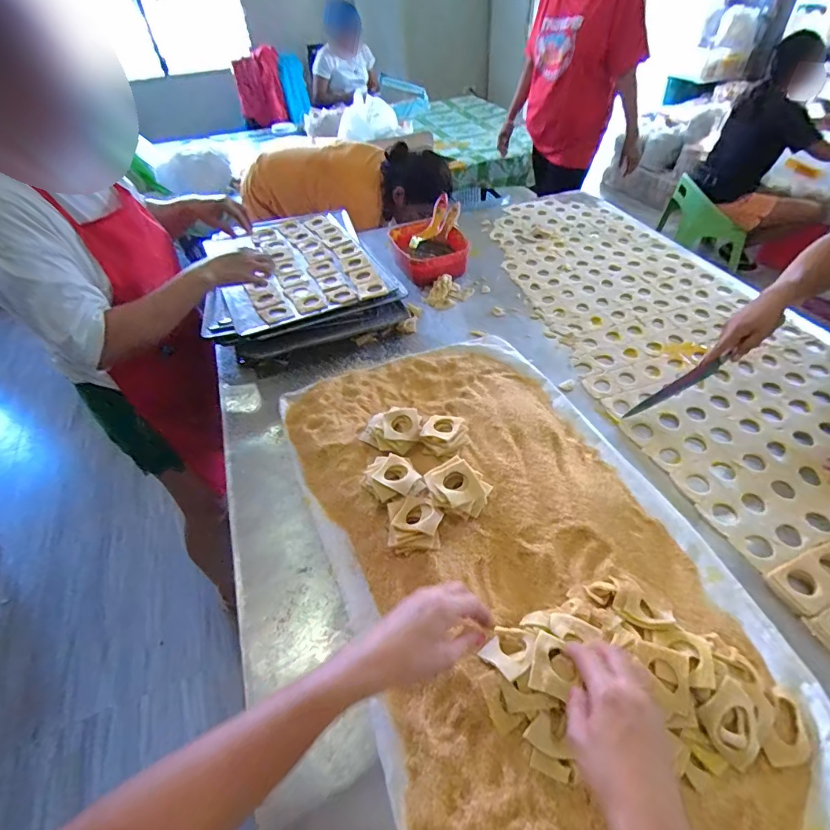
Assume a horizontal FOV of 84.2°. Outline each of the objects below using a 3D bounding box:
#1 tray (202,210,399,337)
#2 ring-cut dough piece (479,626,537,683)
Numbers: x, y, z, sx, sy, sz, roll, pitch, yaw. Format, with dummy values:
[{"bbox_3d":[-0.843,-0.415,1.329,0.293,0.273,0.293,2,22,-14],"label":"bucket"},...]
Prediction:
[{"bbox_3d":[-0.284,-0.362,1.065,0.350,0.037,0.508,-20,48,-15],"label":"tray"},{"bbox_3d":[0.103,0.253,0.493,0.050,0.008,0.052,-43,28,-29],"label":"ring-cut dough piece"}]

